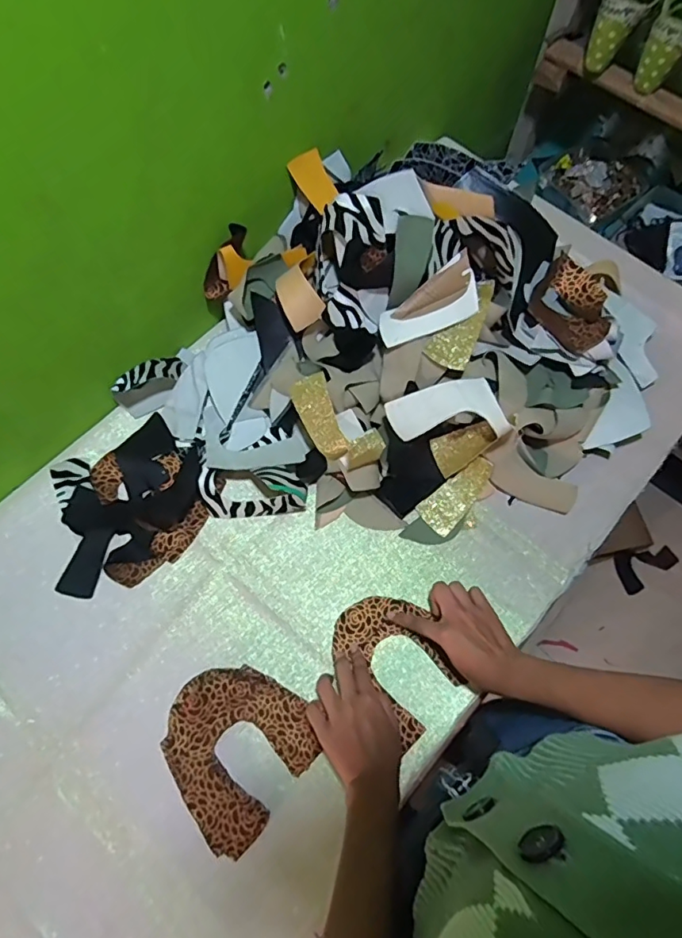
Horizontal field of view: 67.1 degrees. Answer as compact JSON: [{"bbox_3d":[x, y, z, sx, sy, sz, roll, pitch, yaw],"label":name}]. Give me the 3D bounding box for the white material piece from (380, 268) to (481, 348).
[{"bbox_3d":[0.106,-0.188,0.616,0.123,0.014,0.052,-21,70,9],"label":"white material piece"}]

